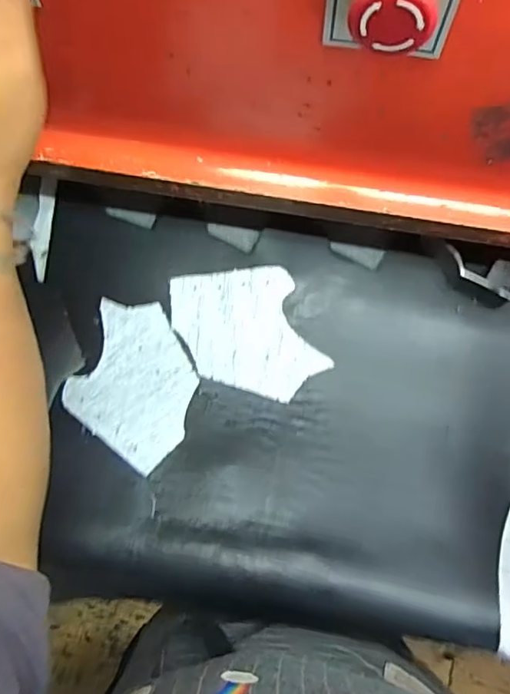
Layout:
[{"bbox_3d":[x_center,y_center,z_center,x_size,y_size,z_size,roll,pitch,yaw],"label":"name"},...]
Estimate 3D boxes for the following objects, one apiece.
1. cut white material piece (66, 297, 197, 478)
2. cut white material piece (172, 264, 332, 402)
[{"bbox_3d":[-0.095,0.024,0.447,0.116,0.015,0.105,36,81,9],"label":"cut white material piece"},{"bbox_3d":[-0.007,-0.013,0.459,0.099,0.004,0.122,-25,82,-1],"label":"cut white material piece"}]

